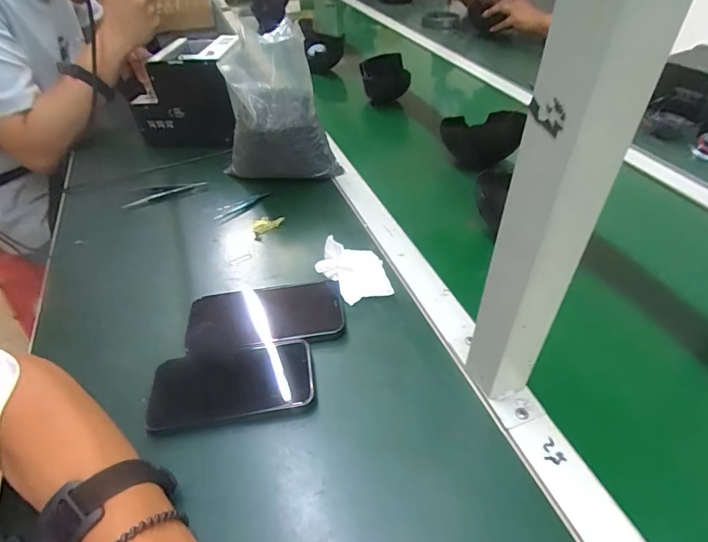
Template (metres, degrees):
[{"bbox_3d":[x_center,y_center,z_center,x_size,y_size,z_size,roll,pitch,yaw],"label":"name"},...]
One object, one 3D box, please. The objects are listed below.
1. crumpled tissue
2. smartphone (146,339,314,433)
[{"bbox_3d":[0.000,-0.001,0.479,0.077,0.047,0.058,-11,44,-8],"label":"crumpled tissue"},{"bbox_3d":[-0.114,0.104,0.401,0.147,0.015,0.074,-6,43,-3],"label":"smartphone"}]

